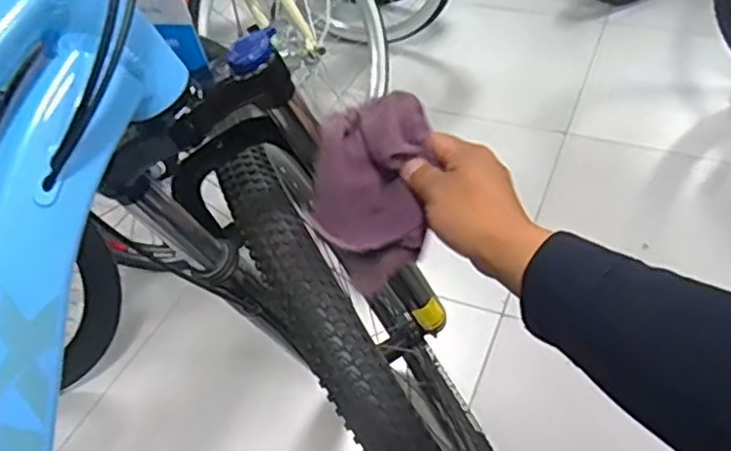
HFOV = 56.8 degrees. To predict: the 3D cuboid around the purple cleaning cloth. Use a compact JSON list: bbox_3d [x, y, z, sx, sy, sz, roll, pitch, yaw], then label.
[{"bbox_3d":[0.010,-0.029,0.571,0.082,0.140,0.091,9,45,14],"label":"purple cleaning cloth"}]

